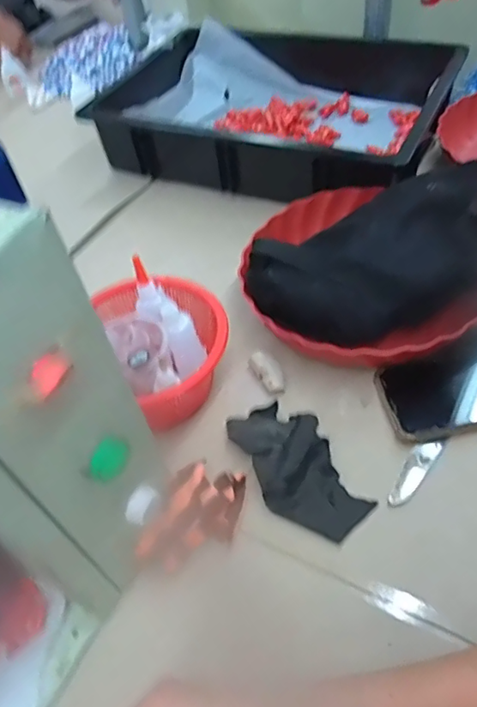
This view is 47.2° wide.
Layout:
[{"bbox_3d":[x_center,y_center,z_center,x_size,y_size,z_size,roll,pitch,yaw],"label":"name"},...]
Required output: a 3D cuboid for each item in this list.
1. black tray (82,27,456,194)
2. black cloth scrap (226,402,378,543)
[{"bbox_3d":[0.055,-0.349,0.754,0.434,0.101,0.331,18,55,20],"label":"black tray"},{"bbox_3d":[0.045,0.089,0.442,0.068,0.013,0.131,-26,55,-16],"label":"black cloth scrap"}]

